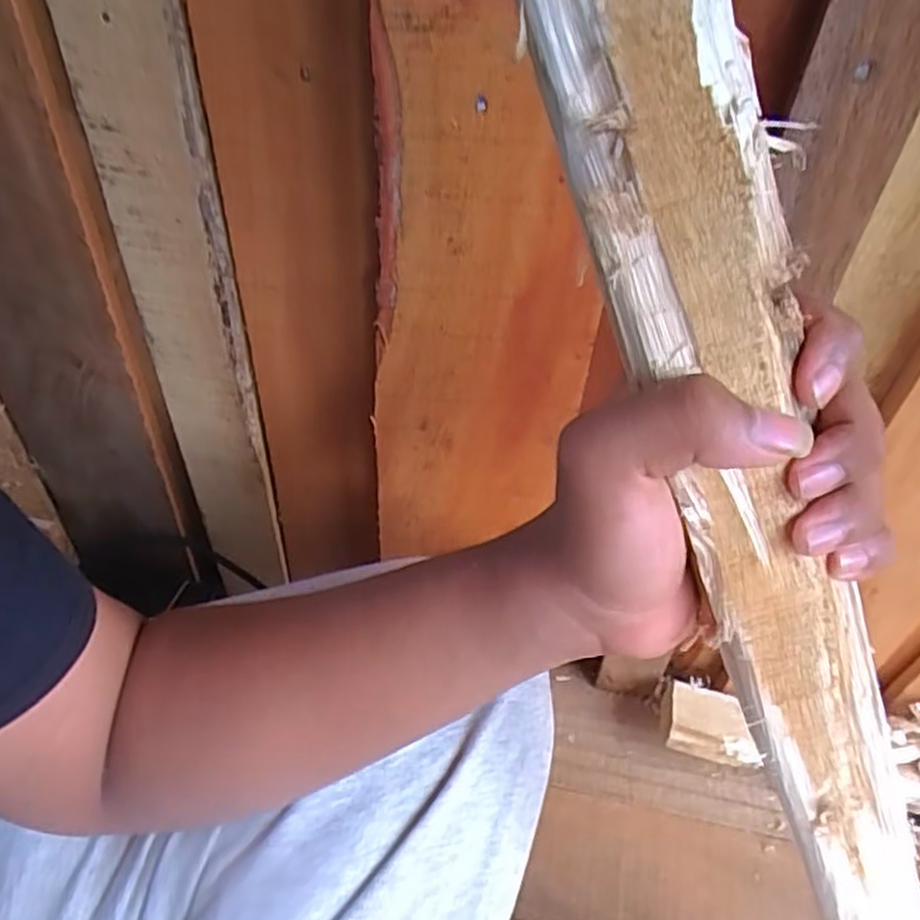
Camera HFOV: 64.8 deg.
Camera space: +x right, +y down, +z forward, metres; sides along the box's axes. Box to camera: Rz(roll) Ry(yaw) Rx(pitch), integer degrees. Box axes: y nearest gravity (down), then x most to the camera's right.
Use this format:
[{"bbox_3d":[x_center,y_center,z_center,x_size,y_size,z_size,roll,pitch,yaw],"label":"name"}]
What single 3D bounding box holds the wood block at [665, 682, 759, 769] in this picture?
[{"bbox_3d":[0.191,0.198,0.548,0.063,0.018,0.053,13,48,9],"label":"wood block"}]

